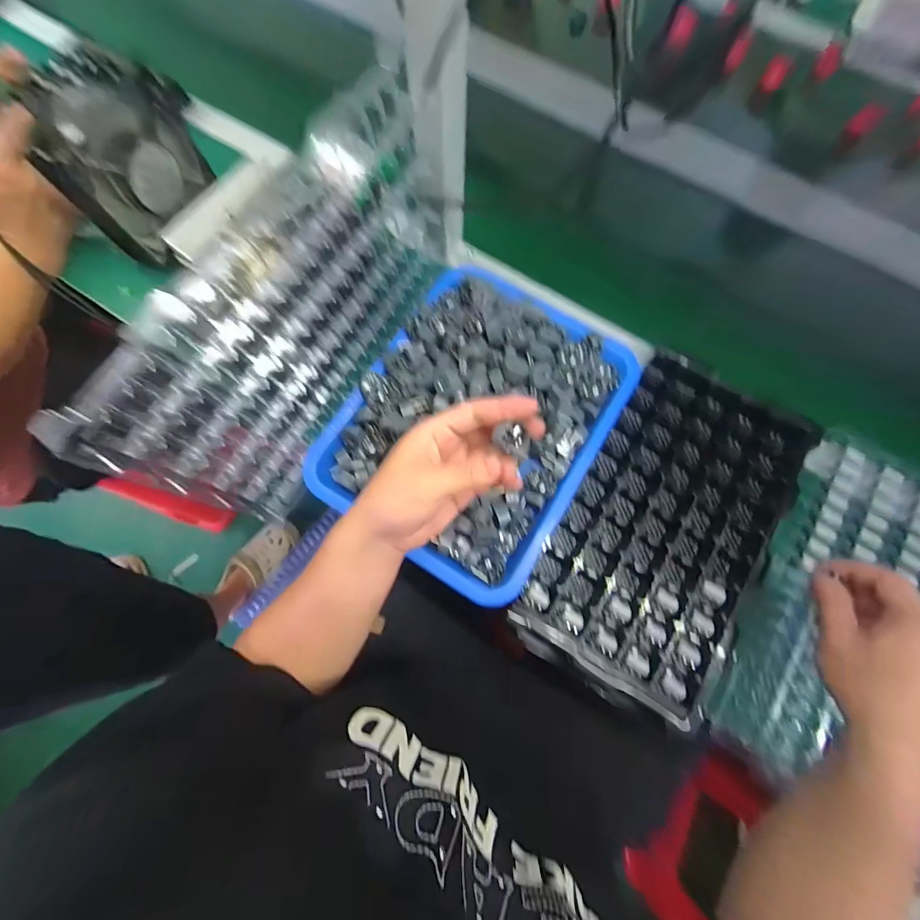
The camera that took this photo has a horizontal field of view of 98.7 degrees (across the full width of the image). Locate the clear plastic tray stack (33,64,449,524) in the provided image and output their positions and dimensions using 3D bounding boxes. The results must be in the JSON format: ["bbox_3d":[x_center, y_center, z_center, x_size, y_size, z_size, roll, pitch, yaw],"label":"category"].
[{"bbox_3d":[-0.126,-0.136,0.348,0.046,0.188,0.382,26,75,7],"label":"clear plastic tray stack"}]

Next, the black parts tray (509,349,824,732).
[{"bbox_3d":[0.217,0.067,0.418,0.192,0.035,0.356,32,75,8],"label":"black parts tray"}]

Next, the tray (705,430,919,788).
[{"bbox_3d":[0.425,0.163,0.384,0.261,0.031,0.345,30,75,8],"label":"tray"}]

